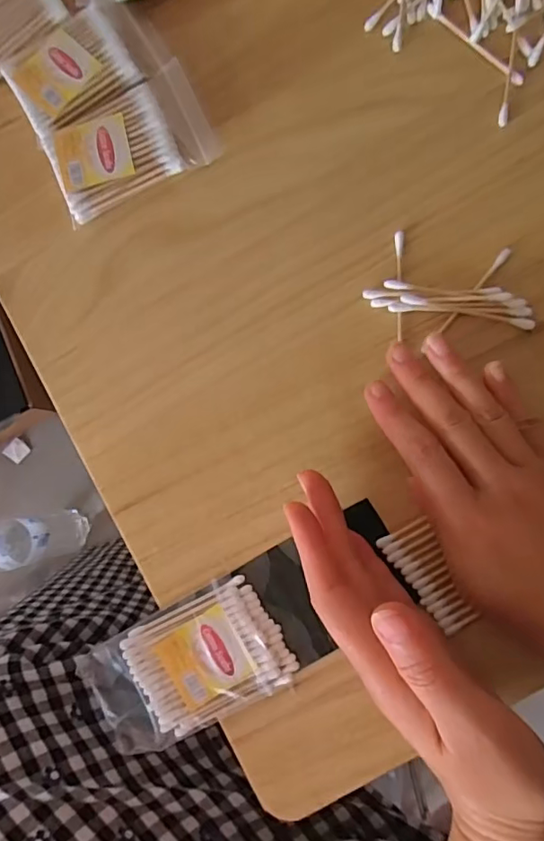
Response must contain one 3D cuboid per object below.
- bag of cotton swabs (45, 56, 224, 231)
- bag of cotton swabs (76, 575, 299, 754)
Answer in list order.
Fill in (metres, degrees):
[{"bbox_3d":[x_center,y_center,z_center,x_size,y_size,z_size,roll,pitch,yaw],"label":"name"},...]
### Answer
[{"bbox_3d":[-0.084,-0.164,0.318,0.093,0.015,0.062,-24,83,4],"label":"bag of cotton swabs"},{"bbox_3d":[-0.047,0.133,0.294,0.107,0.012,0.063,-28,83,4],"label":"bag of cotton swabs"}]

